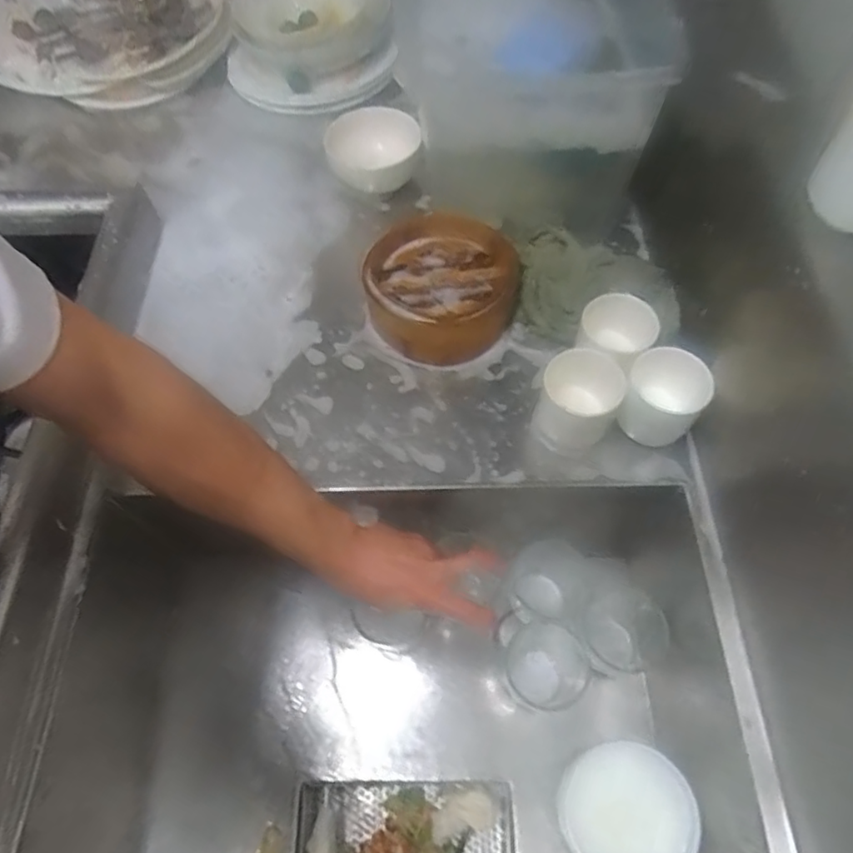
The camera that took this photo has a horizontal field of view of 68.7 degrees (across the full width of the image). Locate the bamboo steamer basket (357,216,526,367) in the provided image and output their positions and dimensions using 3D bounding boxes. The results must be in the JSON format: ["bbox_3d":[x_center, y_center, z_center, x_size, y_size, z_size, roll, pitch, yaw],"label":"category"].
[{"bbox_3d":[0.019,-0.142,0.615,0.137,0.061,0.159,20,64,12],"label":"bamboo steamer basket"}]

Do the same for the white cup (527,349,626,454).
[{"bbox_3d":[0.128,-0.019,0.537,0.067,0.069,0.061,-1,61,1],"label":"white cup"}]

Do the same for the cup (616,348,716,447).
[{"bbox_3d":[0.202,-0.023,0.539,0.062,0.066,0.059,-1,61,1],"label":"cup"}]

